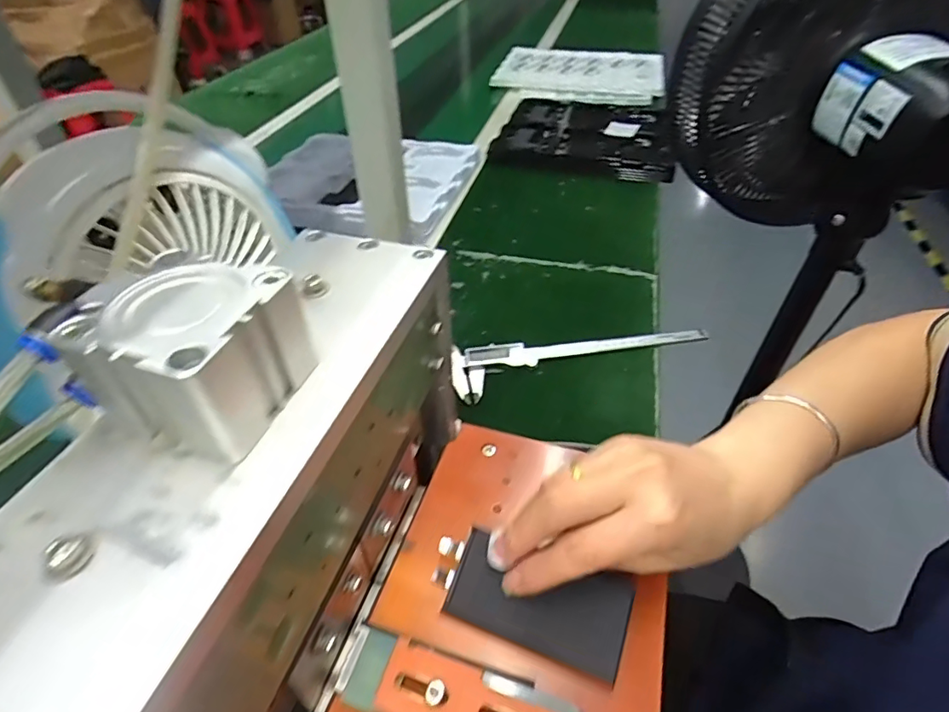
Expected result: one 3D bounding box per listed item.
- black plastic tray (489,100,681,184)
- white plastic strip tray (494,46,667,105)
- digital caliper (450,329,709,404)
[{"bbox_3d":[0.215,-0.417,0.990,0.313,0.040,0.321,9,44,10],"label":"black plastic tray"},{"bbox_3d":[0.243,-0.658,1.217,0.387,0.049,0.338,5,43,7],"label":"white plastic strip tray"},{"bbox_3d":[0.113,-0.005,0.551,0.278,0.013,0.067,-10,43,-10],"label":"digital caliper"}]

